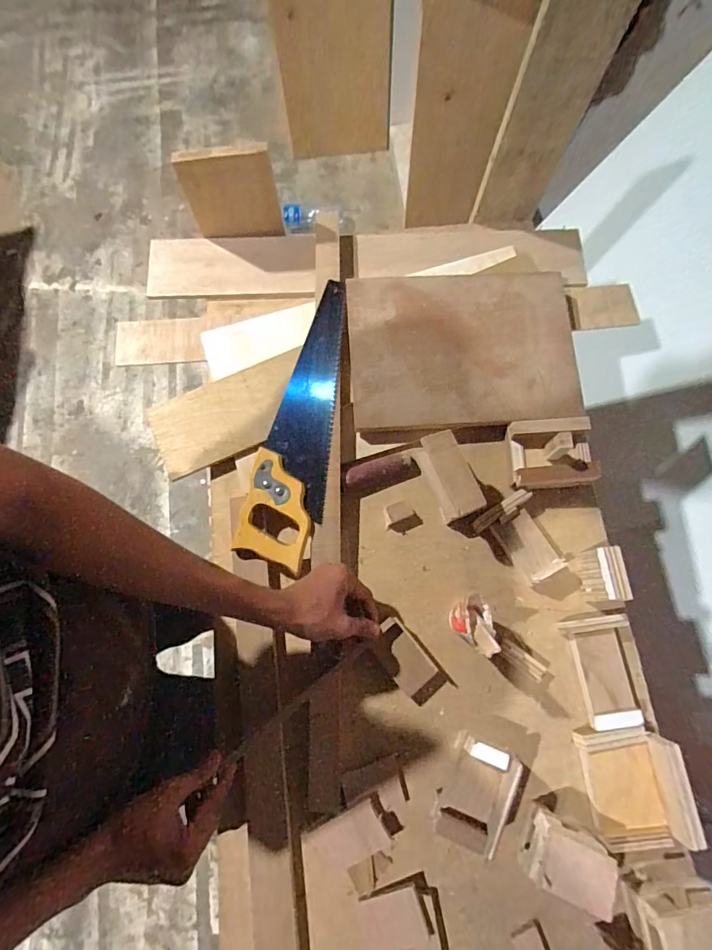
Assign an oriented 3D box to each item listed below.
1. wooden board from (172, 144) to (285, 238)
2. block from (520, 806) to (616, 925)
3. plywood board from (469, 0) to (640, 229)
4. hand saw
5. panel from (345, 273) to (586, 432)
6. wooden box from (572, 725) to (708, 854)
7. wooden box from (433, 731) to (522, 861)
[{"bbox_3d":[-0.183,-0.409,0.664,0.132,0.147,0.019,-5,72,0],"label":"wooden board"},{"bbox_3d":[0.220,0.400,0.477,0.075,0.061,0.062,21,75,6],"label":"block"},{"bbox_3d":[0.249,-0.470,0.594,0.103,0.342,0.023,0,74,-3],"label":"plywood board"},{"bbox_3d":[-0.077,-0.081,0.625,0.104,0.036,0.410,9,74,2],"label":"hand saw"},{"bbox_3d":[0.147,-0.180,0.643,0.308,0.013,0.222,-2,80,0],"label":"panel"},{"bbox_3d":[0.314,0.348,0.505,0.098,0.039,0.116,-7,74,-3],"label":"wooden box"},{"bbox_3d":[0.132,0.348,0.503,0.062,0.050,0.103,26,75,7],"label":"wooden box"}]

